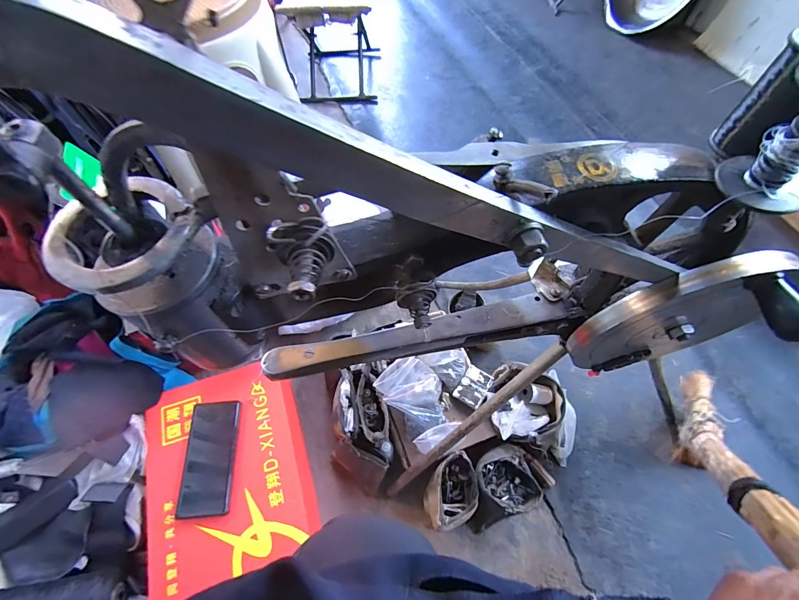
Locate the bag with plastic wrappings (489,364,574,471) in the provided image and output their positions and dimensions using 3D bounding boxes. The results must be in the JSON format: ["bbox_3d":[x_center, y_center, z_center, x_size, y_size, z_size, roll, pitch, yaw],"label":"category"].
[{"bbox_3d":[0.240,0.197,0.659,0.159,0.107,0.129,13,63,8],"label":"bag with plastic wrappings"}]

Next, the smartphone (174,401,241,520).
[{"bbox_3d":[-0.288,0.238,0.565,0.074,0.008,0.161,-5,62,-1],"label":"smartphone"}]

